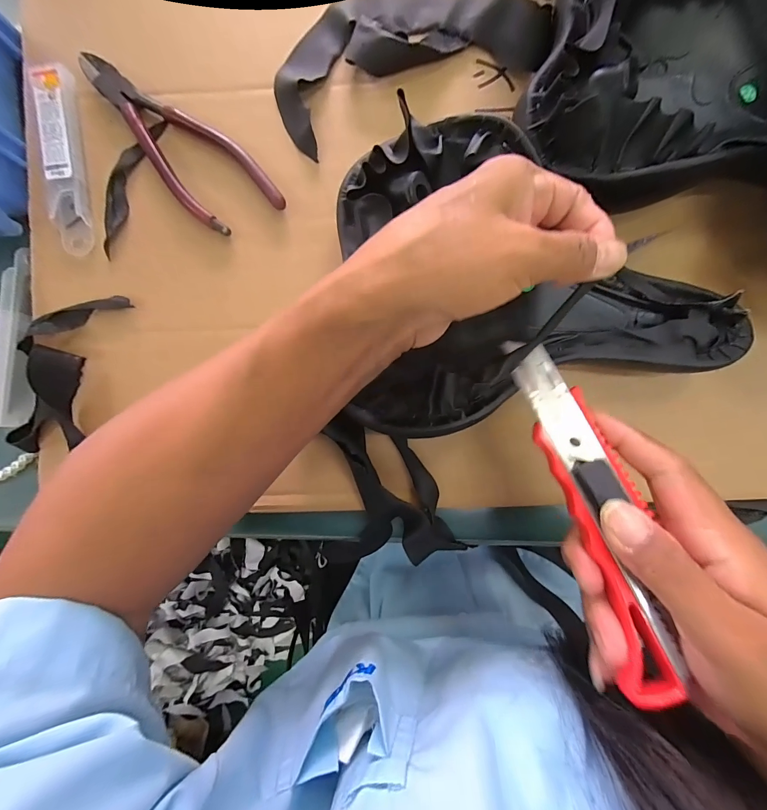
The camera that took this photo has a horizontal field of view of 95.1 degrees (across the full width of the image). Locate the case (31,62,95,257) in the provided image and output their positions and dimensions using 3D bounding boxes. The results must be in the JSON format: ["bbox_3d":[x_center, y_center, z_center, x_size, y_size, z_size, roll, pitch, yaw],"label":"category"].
[{"bbox_3d":[-0.224,-0.170,0.244,0.026,0.010,0.126,-8,90,1],"label":"case"}]

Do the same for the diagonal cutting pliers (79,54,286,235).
[{"bbox_3d":[-0.143,-0.184,0.243,0.055,0.008,0.166,-42,89,1],"label":"diagonal cutting pliers"}]

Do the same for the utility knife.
[{"bbox_3d":[0.100,0.041,0.163,0.034,0.011,0.161,-13,71,1],"label":"utility knife"}]

